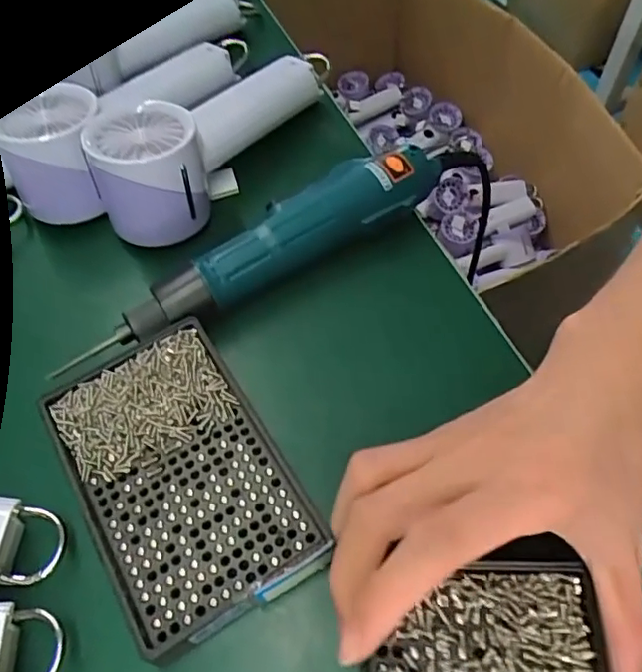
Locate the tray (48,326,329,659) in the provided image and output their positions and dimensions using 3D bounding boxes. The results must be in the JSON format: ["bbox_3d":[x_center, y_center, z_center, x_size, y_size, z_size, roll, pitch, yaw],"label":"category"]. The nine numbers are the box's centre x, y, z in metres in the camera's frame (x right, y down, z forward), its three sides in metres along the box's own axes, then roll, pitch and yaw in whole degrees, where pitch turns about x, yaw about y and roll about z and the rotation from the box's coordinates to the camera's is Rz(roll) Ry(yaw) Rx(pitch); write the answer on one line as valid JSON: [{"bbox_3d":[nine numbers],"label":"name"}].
[{"bbox_3d":[-0.067,0.068,0.288,0.088,0.033,0.138,-29,62,-14],"label":"tray"}]

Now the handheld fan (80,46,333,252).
[{"bbox_3d":[-0.058,-0.137,0.370,0.053,0.050,0.193,36,67,21],"label":"handheld fan"}]

